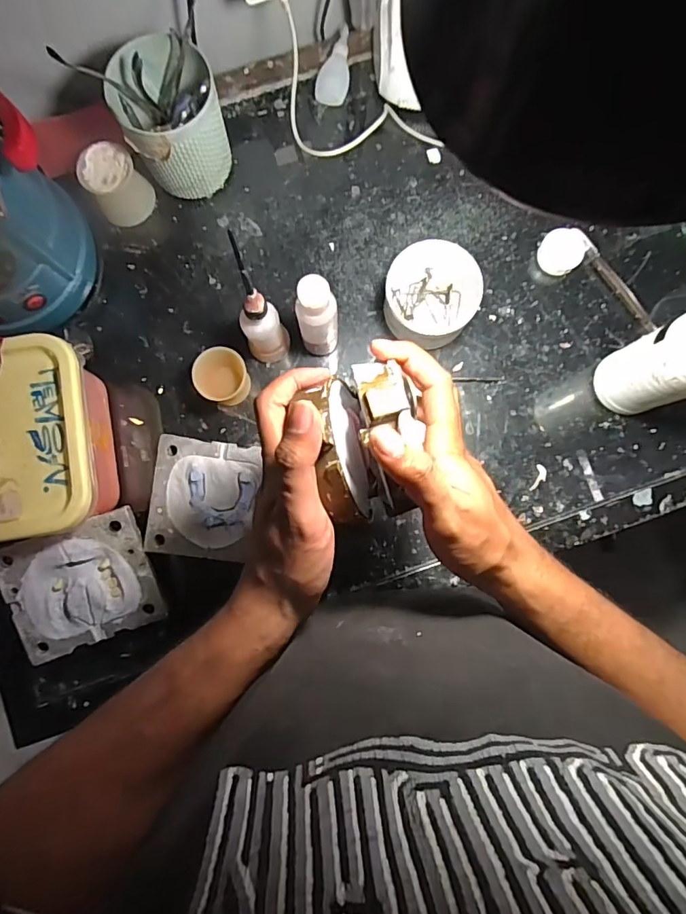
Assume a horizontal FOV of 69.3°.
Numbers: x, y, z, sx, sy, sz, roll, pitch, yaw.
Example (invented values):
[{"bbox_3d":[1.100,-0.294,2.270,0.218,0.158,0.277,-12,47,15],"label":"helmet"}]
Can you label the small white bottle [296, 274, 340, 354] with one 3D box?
[{"bbox_3d":[-0.024,-0.130,0.474,0.036,0.126,0.031,-4,85,-1],"label":"small white bottle"}]

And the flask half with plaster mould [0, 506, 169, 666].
[{"bbox_3d":[-0.244,0.121,0.471,0.125,0.030,0.113,-21,100,-9],"label":"flask half with plaster mould"}]

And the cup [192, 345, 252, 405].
[{"bbox_3d":[-0.122,-0.079,0.511,0.051,0.054,0.053,0,85,0],"label":"cup"}]

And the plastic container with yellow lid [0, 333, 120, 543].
[{"bbox_3d":[-0.306,-0.009,0.471,0.171,0.111,0.170,-10,85,-1],"label":"plastic container with yellow lid"}]

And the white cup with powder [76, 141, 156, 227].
[{"bbox_3d":[-0.238,-0.287,0.524,0.056,0.058,0.051,0,85,0],"label":"white cup with powder"}]

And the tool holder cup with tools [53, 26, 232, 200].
[{"bbox_3d":[-0.166,-0.333,0.498,0.092,0.115,0.110,-19,85,-2],"label":"tool holder cup with tools"}]

